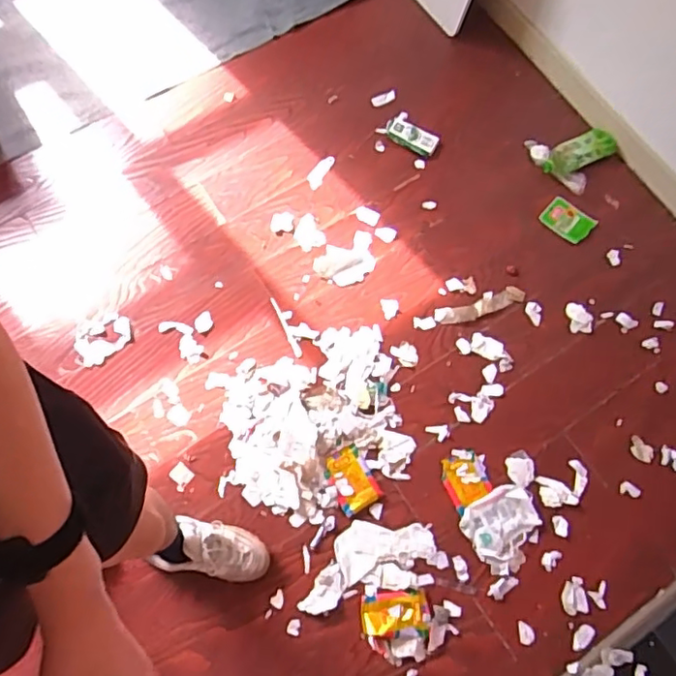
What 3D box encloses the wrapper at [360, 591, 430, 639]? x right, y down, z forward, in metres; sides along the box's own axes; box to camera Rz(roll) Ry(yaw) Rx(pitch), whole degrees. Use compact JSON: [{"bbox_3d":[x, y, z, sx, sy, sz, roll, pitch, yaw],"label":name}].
[{"bbox_3d":[0.116,0.560,1.199,0.136,0.010,0.083,-1,70,-2],"label":"wrapper"}]

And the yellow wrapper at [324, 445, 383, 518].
[{"bbox_3d":[0.027,0.309,1.284,0.088,0.011,0.129,-28,73,-12],"label":"yellow wrapper"}]

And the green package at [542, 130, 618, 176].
[{"bbox_3d":[0.606,-0.466,1.495,0.176,0.013,0.073,-24,96,6],"label":"green package"}]

